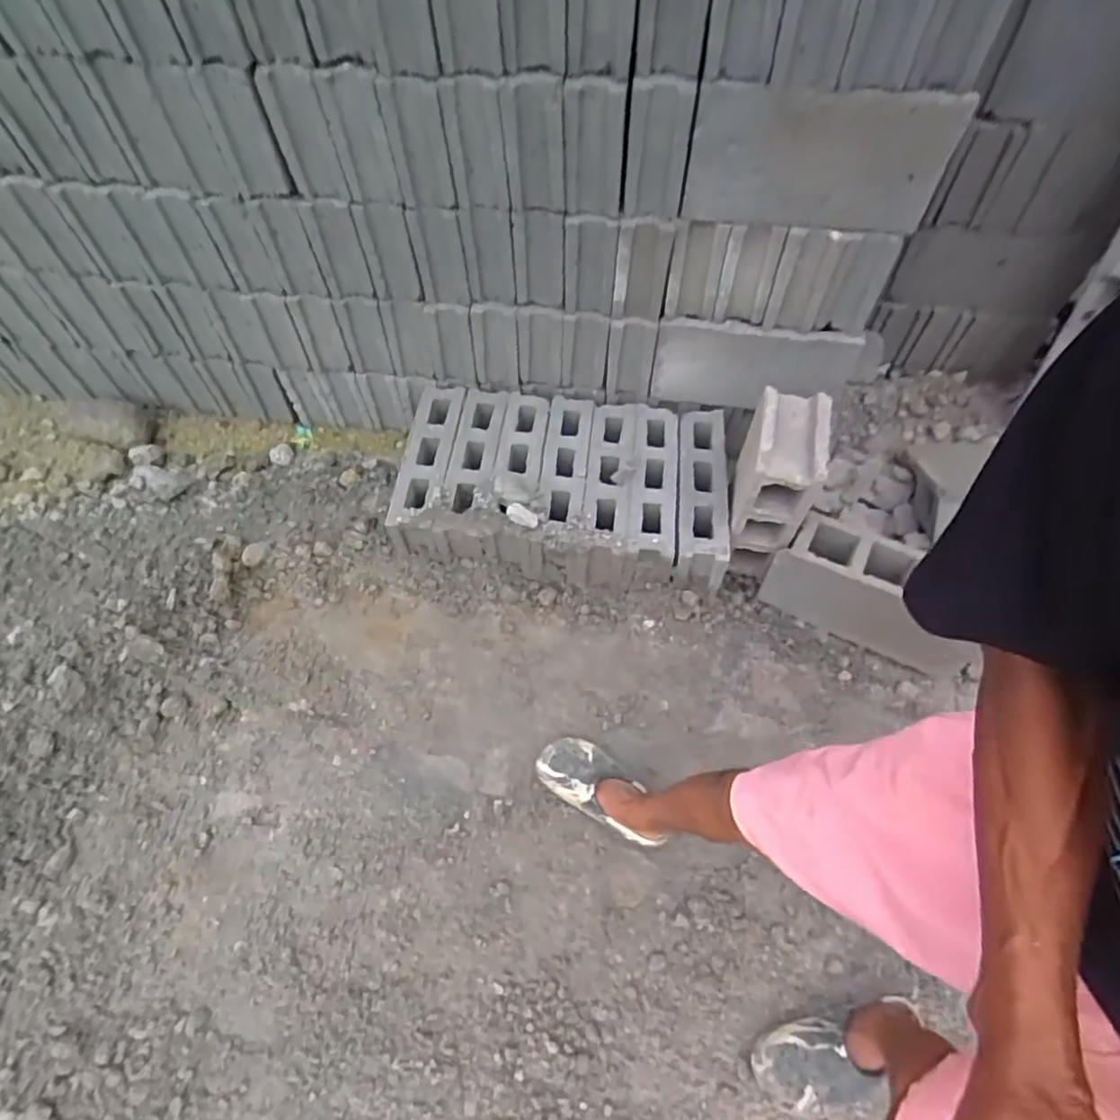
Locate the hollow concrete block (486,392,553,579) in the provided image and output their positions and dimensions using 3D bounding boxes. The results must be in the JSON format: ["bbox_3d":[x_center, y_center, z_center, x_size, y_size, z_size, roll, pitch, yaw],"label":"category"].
[{"bbox_3d":[-0.087,-0.184,1.437,0.115,0.156,0.394,2,58,1],"label":"hollow concrete block"}]

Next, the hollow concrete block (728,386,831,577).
[{"bbox_3d":[0.423,-0.141,1.323,0.124,0.356,0.195,11,59,6],"label":"hollow concrete block"}]

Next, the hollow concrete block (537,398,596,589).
[{"bbox_3d":[0.009,-0.169,1.450,0.117,0.160,0.406,3,58,1],"label":"hollow concrete block"}]

